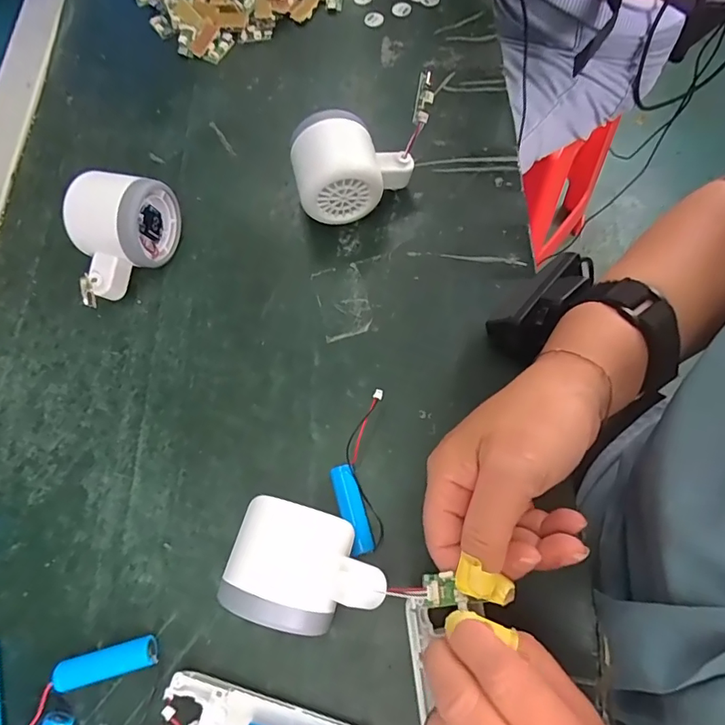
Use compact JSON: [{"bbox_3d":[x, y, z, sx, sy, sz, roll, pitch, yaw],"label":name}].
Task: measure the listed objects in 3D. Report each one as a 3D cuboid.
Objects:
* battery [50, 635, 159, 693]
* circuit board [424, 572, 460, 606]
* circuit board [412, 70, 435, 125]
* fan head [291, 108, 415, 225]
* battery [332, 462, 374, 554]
[{"bbox_3d":[-0.137,0.162,0.258,0.052,0.013,0.015,-15,69,-3],"label":"battery"},{"bbox_3d":[0.038,0.109,0.231,0.018,0.004,0.014,-9,49,19],"label":"circuit board"},{"bbox_3d":[0.043,-0.180,0.328,0.011,0.013,0.031,12,109,7],"label":"circuit board"},{"bbox_3d":[-0.007,-0.137,0.339,0.081,0.060,0.051,-12,69,-2],"label":"fan head"},{"bbox_3d":[-0.006,0.085,0.280,0.014,0.013,0.050,-16,69,-3],"label":"battery"}]

